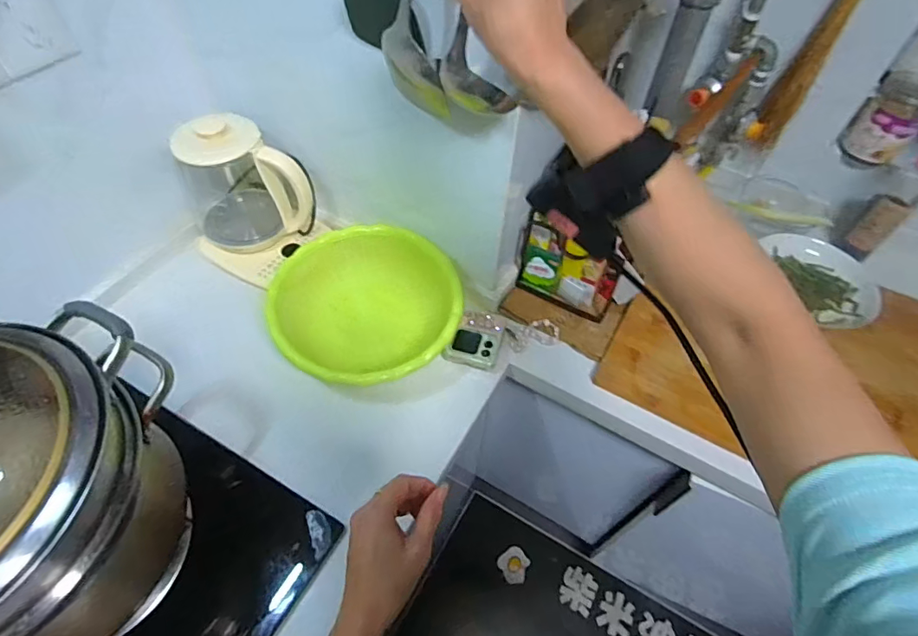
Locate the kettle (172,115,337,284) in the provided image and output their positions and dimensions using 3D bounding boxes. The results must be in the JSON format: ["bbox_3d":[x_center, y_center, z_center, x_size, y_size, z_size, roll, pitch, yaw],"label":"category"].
[{"bbox_3d":[-0.339,-0.195,0.785,0.190,0.219,0.157,31,58,18],"label":"kettle"}]

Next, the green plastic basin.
[{"bbox_3d":[-0.136,-0.003,0.761,0.253,0.116,0.252,1,54,-2],"label":"green plastic basin"}]

